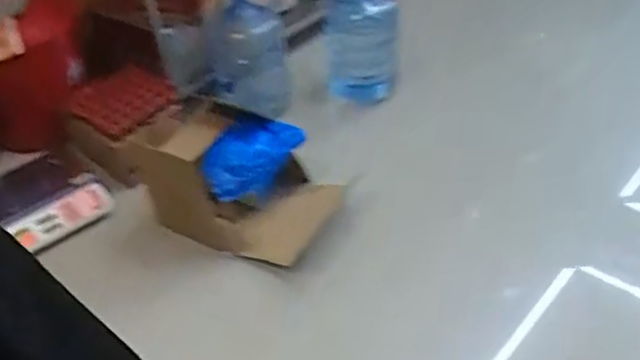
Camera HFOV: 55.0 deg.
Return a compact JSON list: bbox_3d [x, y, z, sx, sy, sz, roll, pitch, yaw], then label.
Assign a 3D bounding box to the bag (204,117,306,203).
[{"bbox_3d":[-0.199,-0.060,1.835,0.311,0.246,0.120,-6,42,1],"label":"bag"}]

